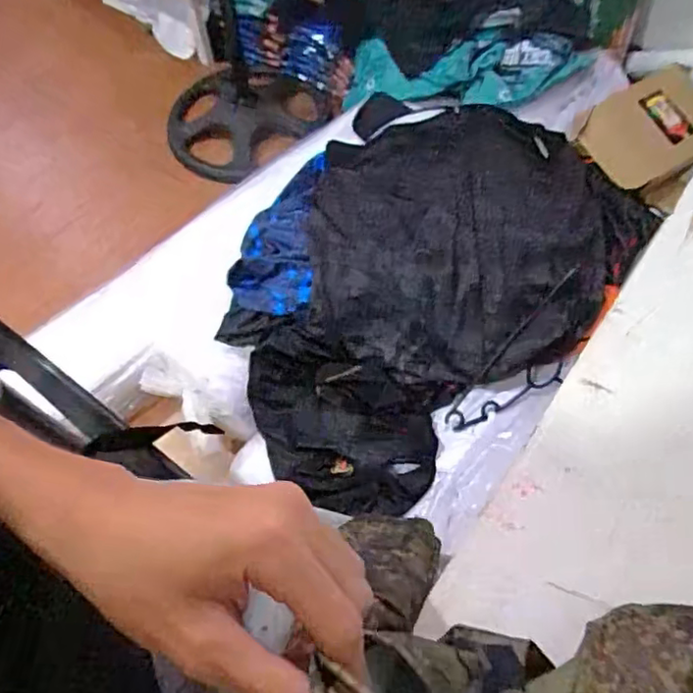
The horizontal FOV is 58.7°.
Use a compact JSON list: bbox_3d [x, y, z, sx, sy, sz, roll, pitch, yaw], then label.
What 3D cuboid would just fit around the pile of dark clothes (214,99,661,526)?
[{"bbox_3d":[0.087,-0.180,1.246,0.836,0.192,0.737,-40,65,-18],"label":"pile of dark clothes"}]

